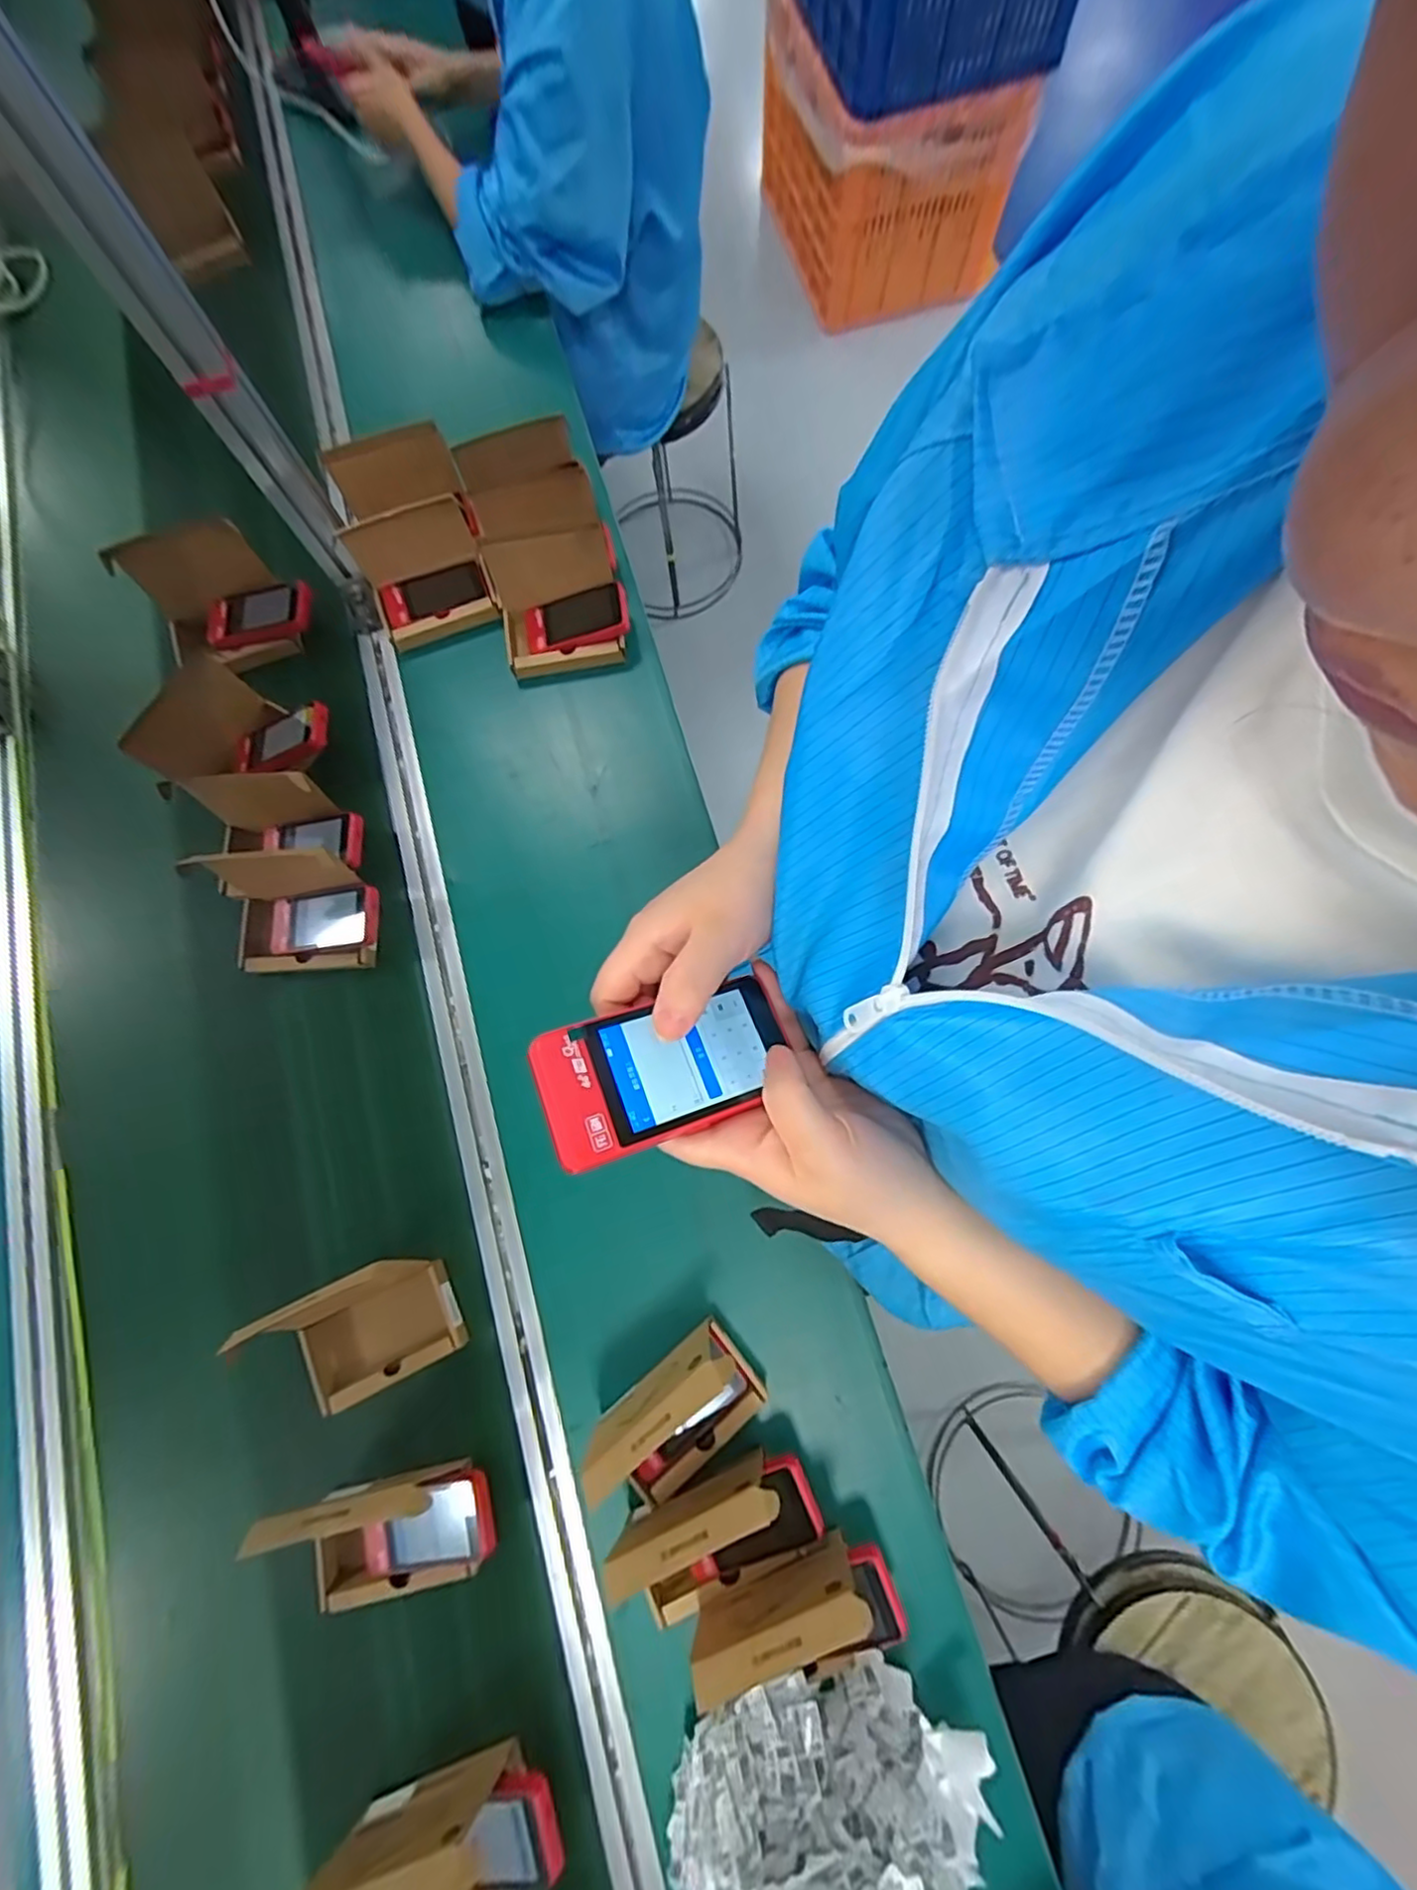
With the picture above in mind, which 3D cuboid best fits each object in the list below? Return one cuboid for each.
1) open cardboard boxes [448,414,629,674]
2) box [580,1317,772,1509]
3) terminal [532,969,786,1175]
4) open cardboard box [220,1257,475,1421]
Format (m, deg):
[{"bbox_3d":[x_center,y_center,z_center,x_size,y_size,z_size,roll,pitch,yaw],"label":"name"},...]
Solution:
[{"bbox_3d":[-0.191,-0.453,0.776,0.150,0.128,0.276,-13,77,-5],"label":"open cardboard boxes"},{"bbox_3d":[-0.024,0.400,0.553,0.137,0.115,0.088,-40,80,-10],"label":"box"},{"bbox_3d":[-0.020,0.059,0.313,0.115,0.019,0.061,-14,69,-21],"label":"terminal"},{"bbox_3d":[-0.311,0.349,0.596,0.144,0.094,0.105,-26,78,-8],"label":"open cardboard box"}]

